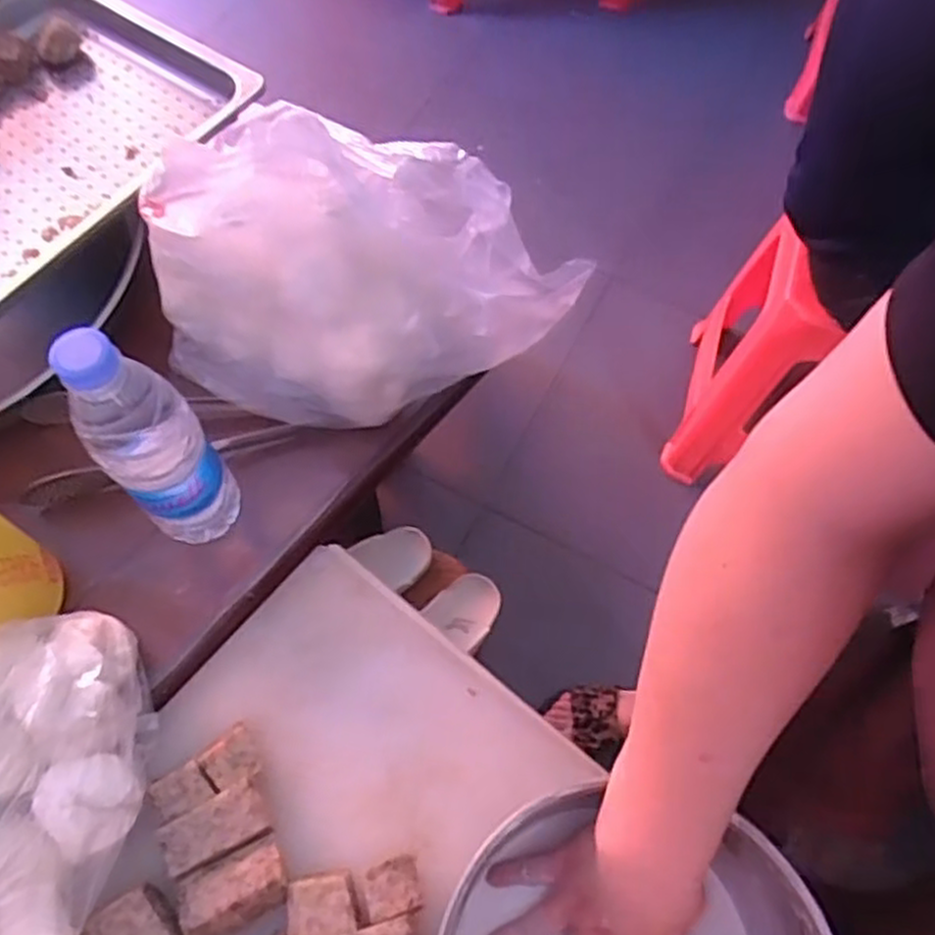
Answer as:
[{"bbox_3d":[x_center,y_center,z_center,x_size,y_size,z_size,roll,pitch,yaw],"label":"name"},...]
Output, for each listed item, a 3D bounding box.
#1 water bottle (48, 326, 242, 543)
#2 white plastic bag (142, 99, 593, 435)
[{"bbox_3d":[-0.202,-0.011,0.516,0.059,0.228,0.068,-10,65,-6],"label":"water bottle"},{"bbox_3d":[-0.071,-0.136,0.543,0.309,0.208,0.115,-8,65,-5],"label":"white plastic bag"}]

